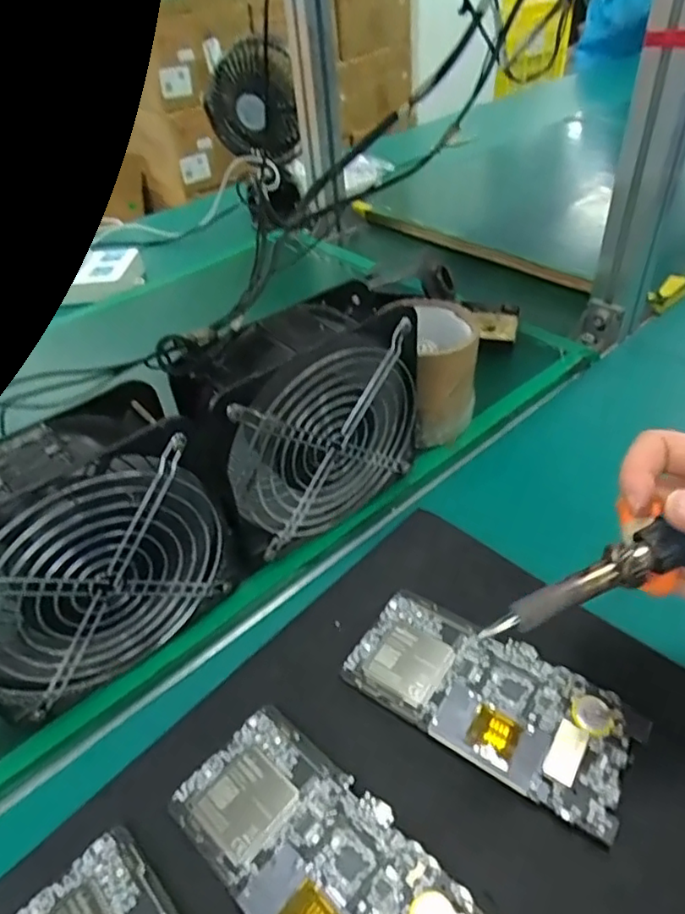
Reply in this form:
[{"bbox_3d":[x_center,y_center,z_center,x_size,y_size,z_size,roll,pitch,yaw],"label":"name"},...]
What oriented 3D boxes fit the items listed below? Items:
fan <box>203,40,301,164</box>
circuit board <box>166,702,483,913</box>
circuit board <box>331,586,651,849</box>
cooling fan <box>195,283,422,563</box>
[{"bbox_3d":[-0.129,-0.489,0.824,0.123,0.136,0.088,-9,42,-3],"label":"fan"},{"bbox_3d":[-0.011,0.190,0.278,0.153,0.006,0.072,29,53,34],"label":"circuit board"},{"bbox_3d":[0.079,0.132,0.332,0.154,0.006,0.073,22,49,29],"label":"circuit board"},{"bbox_3d":[-0.015,-0.017,0.398,0.147,0.163,0.056,-32,47,-25],"label":"cooling fan"}]

